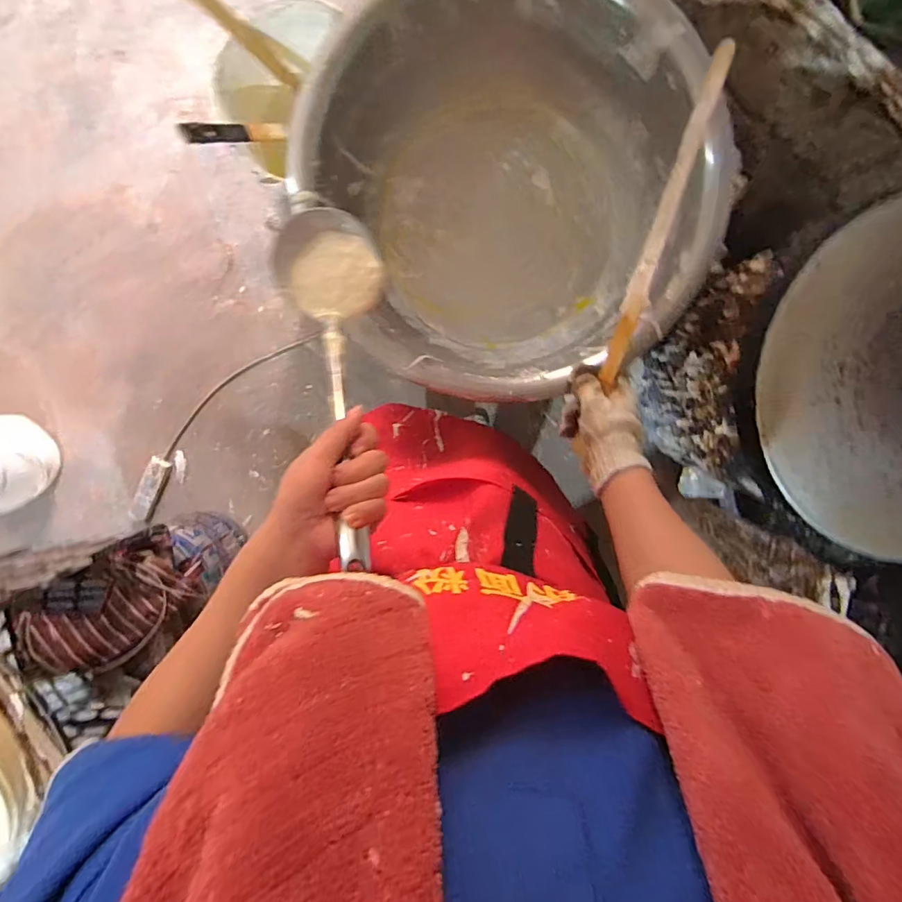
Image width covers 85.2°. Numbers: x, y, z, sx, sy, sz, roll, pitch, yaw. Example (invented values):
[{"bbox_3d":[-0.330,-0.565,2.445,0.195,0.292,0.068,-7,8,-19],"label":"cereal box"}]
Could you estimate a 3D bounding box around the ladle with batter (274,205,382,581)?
[{"bbox_3d":[-0.092,-0.060,0.409,0.090,0.063,0.317,-10,67,-1],"label":"ladle with batter"}]

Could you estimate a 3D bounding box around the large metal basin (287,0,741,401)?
[{"bbox_3d":[0.075,-0.341,0.655,0.463,0.204,0.473,0,99,1],"label":"large metal basin"}]

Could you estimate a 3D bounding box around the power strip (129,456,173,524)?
[{"bbox_3d":[-0.867,0.108,1.415,0.068,0.038,0.187,24,99,-3],"label":"power strip"}]

